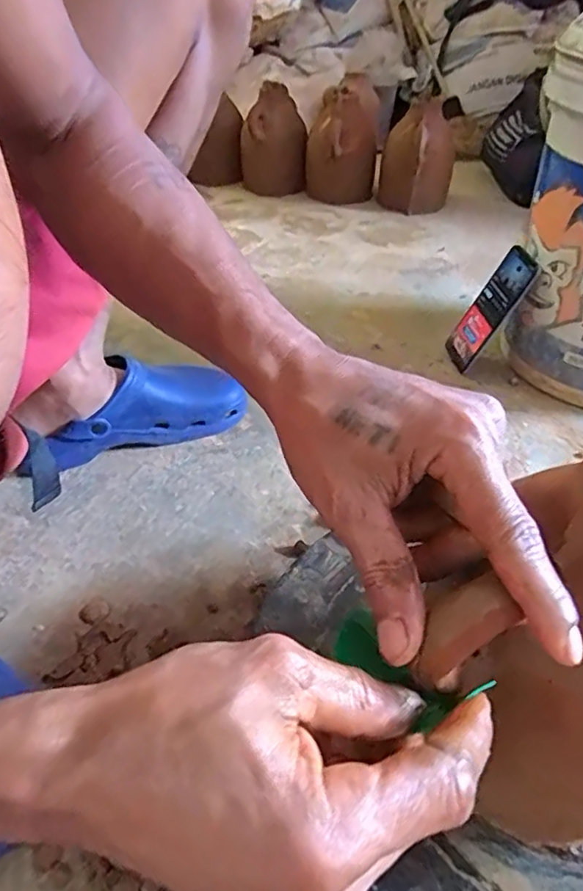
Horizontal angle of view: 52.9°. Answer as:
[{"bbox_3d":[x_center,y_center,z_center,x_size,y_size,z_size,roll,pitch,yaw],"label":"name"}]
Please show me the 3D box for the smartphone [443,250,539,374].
[{"bbox_3d":[0.258,-0.177,0.771,0.009,0.165,0.058,-1,45,-35],"label":"smartphone"}]

